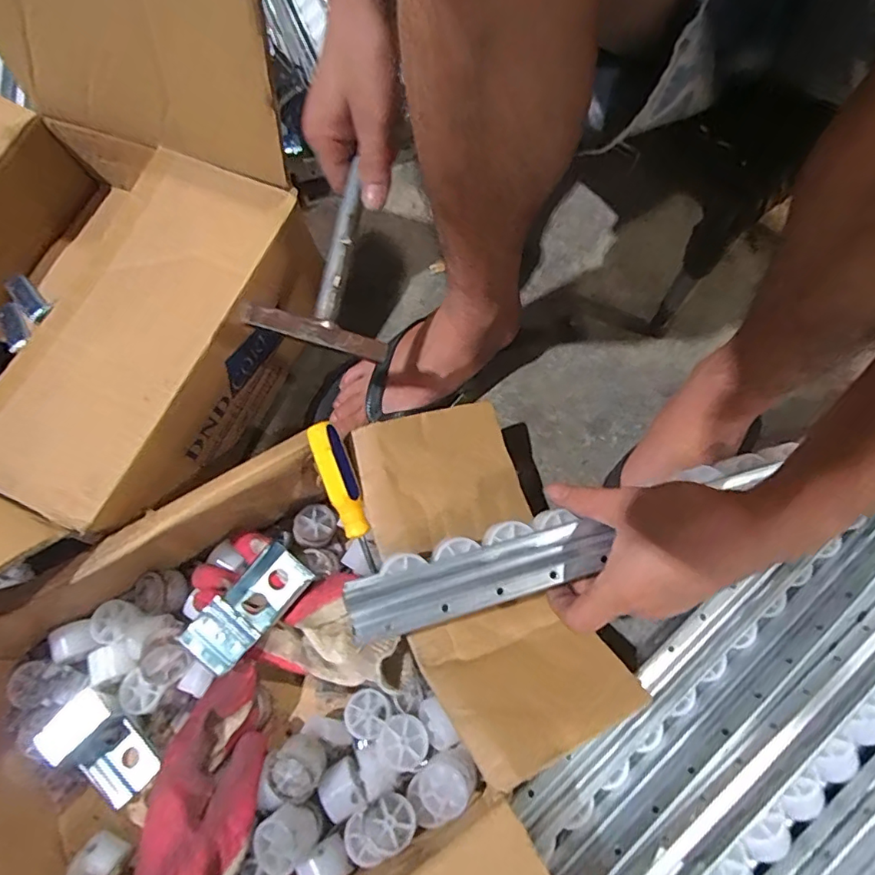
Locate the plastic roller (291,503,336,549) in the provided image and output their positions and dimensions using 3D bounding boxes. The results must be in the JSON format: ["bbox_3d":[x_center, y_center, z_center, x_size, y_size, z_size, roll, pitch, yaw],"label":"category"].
[{"bbox_3d":[-0.107,0.078,0.462,0.034,0.020,0.037,5,71,-15],"label":"plastic roller"}]

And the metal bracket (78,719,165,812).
[{"bbox_3d":[-0.248,0.257,0.421,0.048,0.015,0.047,45,79,2],"label":"metal bracket"}]

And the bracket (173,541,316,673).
[{"bbox_3d":[-0.145,0.133,0.412,0.044,0.038,0.096,35,60,16],"label":"bracket"}]

